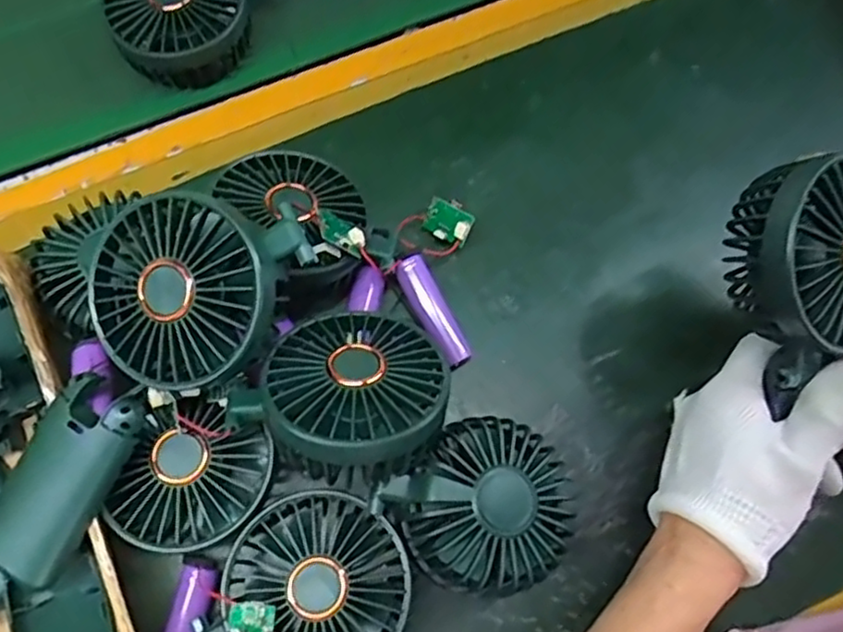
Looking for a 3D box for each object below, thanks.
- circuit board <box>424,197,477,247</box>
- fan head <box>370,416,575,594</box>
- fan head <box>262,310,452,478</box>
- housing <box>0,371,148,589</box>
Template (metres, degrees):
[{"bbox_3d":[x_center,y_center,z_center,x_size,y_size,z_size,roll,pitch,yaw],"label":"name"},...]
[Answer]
[{"bbox_3d":[0.016,-0.057,0.406,0.033,0.004,0.023,31,108,33],"label":"circuit board"},{"bbox_3d":[0.036,0.096,0.349,0.090,0.058,0.080,-40,77,-14],"label":"fan head"},{"bbox_3d":[-0.031,0.037,0.328,0.089,0.040,0.089,-29,54,-31],"label":"fan head"},{"bbox_3d":[-0.162,0.073,0.308,0.041,0.014,0.090,30,87,8],"label":"housing"}]

